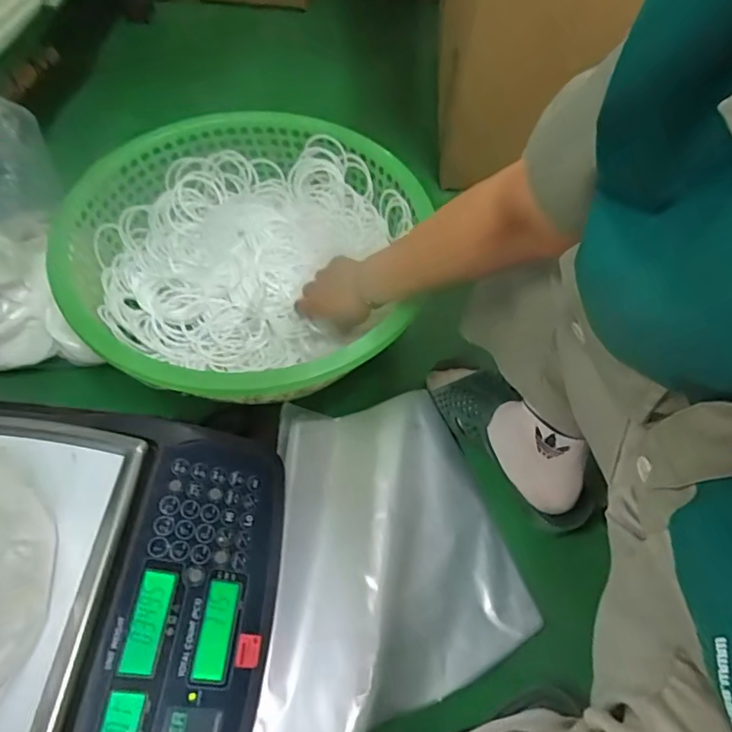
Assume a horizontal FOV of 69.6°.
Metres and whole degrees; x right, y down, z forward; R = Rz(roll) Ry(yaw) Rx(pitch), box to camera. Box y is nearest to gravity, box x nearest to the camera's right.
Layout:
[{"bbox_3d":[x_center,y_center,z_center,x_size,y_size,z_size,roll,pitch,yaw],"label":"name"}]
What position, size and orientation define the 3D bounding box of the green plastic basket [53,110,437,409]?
[{"bbox_3d":[-0.147,-0.127,0.642,0.386,0.126,0.406,1,59,-2],"label":"green plastic basket"}]

